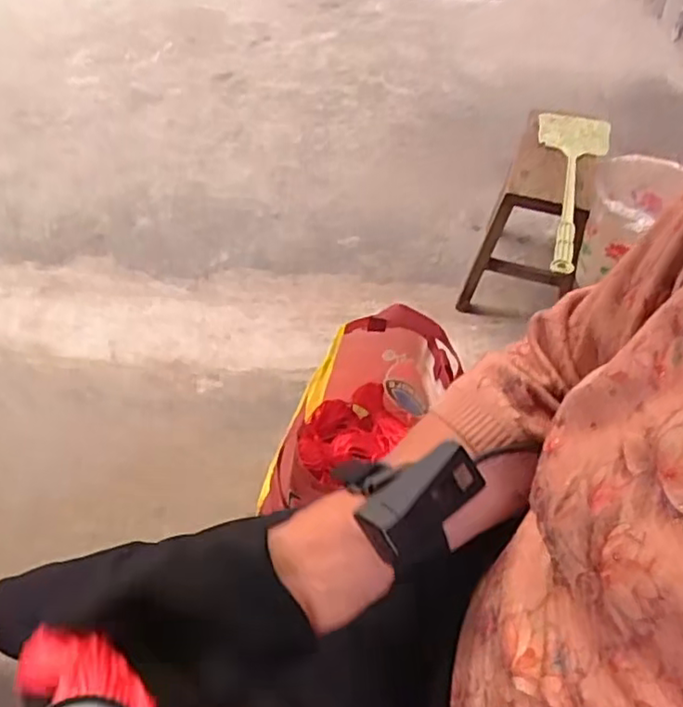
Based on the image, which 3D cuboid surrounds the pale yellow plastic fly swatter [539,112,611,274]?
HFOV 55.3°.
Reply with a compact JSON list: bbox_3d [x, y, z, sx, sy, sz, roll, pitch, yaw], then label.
[{"bbox_3d":[0.370,-0.285,1.088,0.126,0.036,0.465,15,49,12],"label":"pale yellow plastic fly swatter"}]

